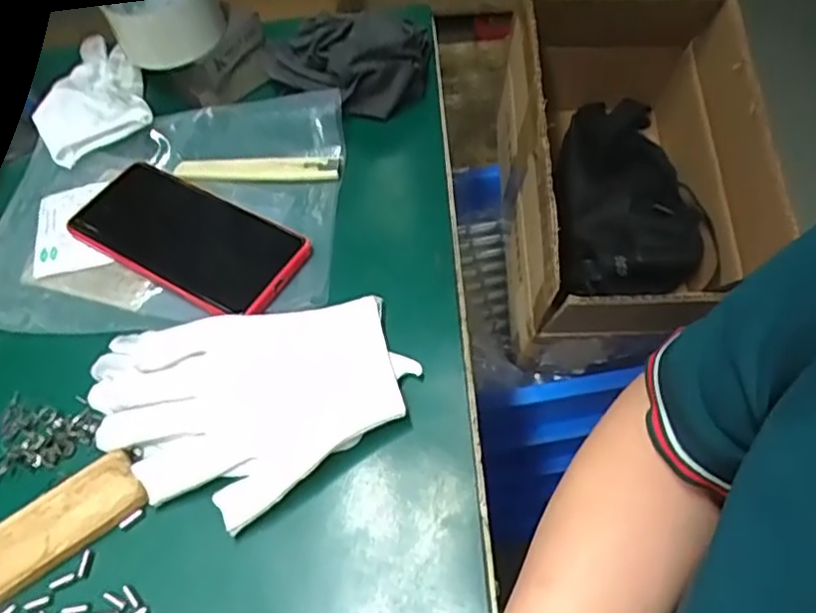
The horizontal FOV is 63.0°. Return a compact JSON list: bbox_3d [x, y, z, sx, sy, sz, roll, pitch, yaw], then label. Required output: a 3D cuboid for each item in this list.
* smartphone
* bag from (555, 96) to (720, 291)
[{"bbox_3d":[-0.154,-0.051,0.457,0.170,0.011,0.078,25,61,21],"label":"smartphone"},{"bbox_3d":[0.224,-0.133,0.698,0.147,0.083,0.236,-3,55,3],"label":"bag"}]

